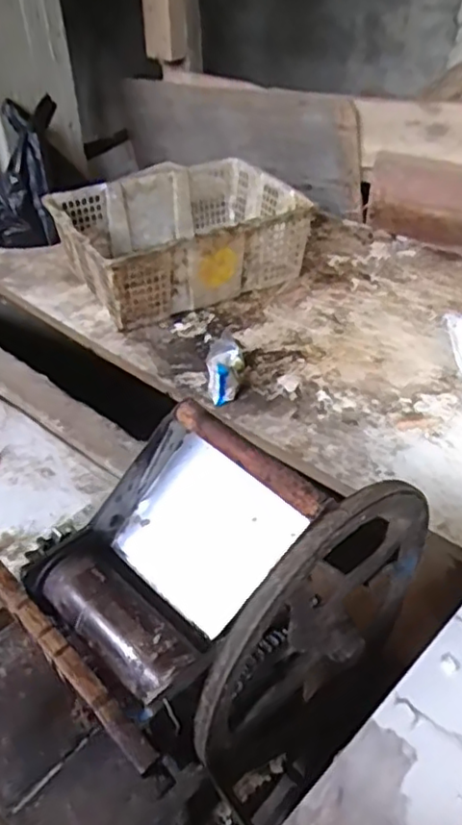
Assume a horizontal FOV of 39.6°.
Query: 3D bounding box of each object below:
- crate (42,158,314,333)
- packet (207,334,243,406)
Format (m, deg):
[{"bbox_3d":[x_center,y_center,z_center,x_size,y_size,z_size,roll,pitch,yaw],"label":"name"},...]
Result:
[{"bbox_3d":[-0.102,-0.370,1.382,0.481,0.179,0.347,-20,43,-20],"label":"crate"},{"bbox_3d":[-0.013,-0.078,1.093,0.061,0.062,0.146,-1,50,2],"label":"packet"}]

